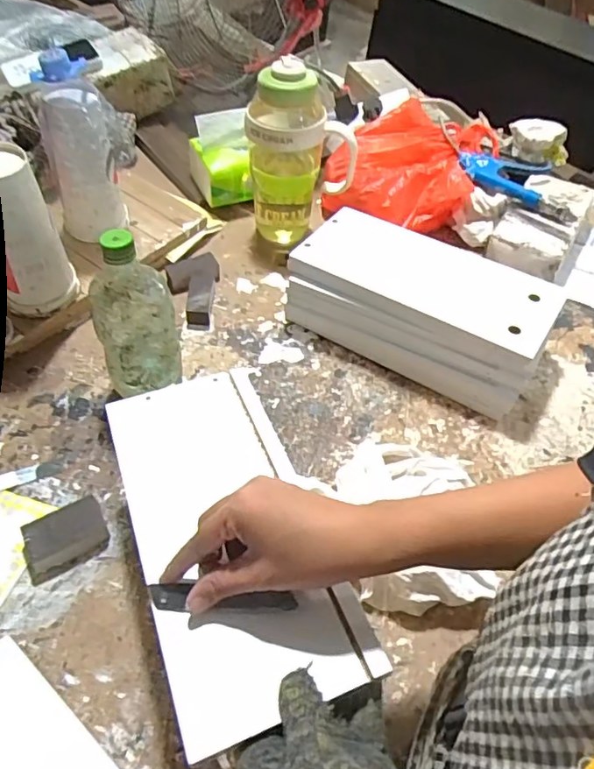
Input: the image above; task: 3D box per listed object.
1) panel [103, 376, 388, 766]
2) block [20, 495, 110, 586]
[{"bbox_3d":[-0.055,0.098,0.425,0.133,0.011,0.289,-13,46,-15],"label":"panel"},{"bbox_3d":[-0.213,0.139,0.513,0.072,0.021,0.051,-23,59,-21],"label":"block"}]

